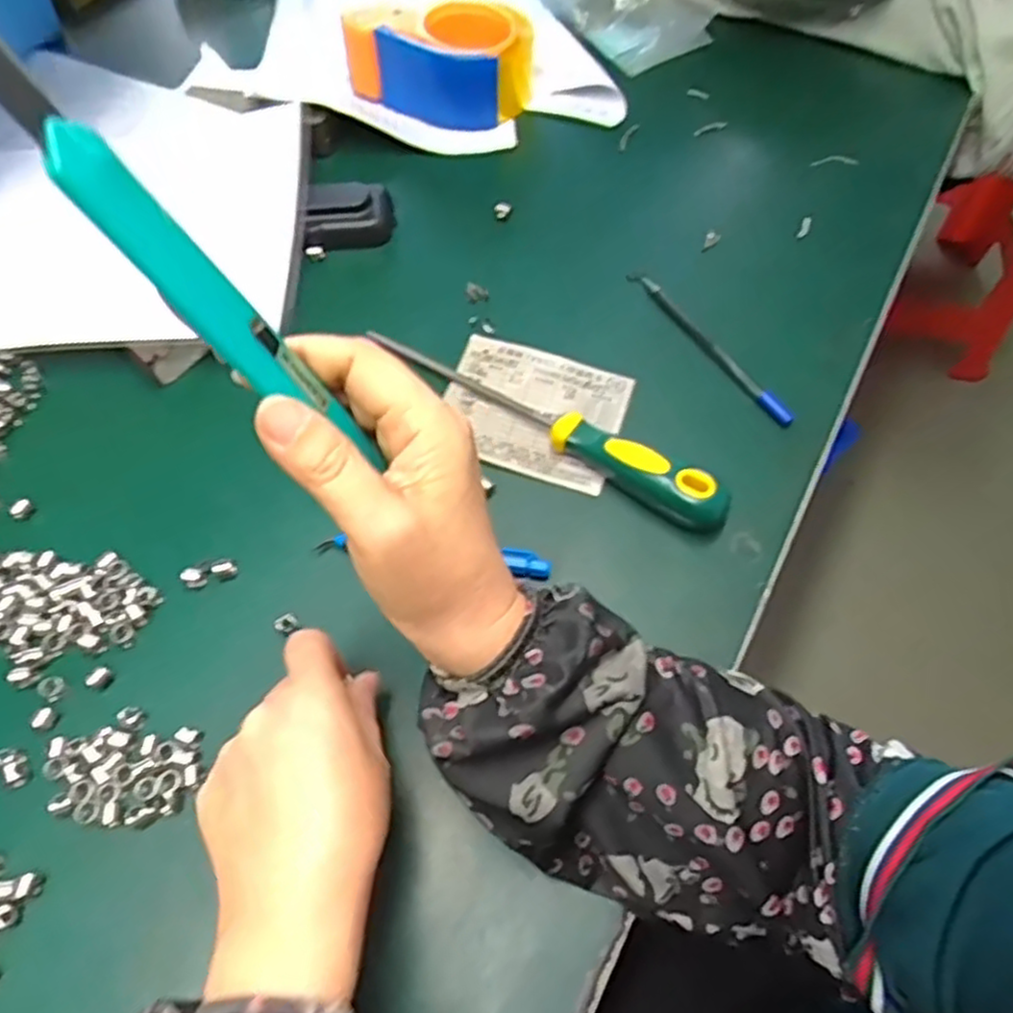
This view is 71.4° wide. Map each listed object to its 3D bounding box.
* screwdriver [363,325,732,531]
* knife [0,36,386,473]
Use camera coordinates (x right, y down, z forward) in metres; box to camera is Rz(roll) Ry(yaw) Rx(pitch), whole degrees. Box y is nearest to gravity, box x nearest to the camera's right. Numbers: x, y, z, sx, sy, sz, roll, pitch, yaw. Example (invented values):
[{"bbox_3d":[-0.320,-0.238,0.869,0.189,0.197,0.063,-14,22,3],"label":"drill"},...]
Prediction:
[{"bbox_3d":[0.022,-0.054,0.413,0.235,0.031,0.021,34,66,17],"label":"screwdriver"},{"bbox_3d":[-0.083,-0.059,0.192,0.009,0.140,0.023,3,55,37],"label":"knife"}]

